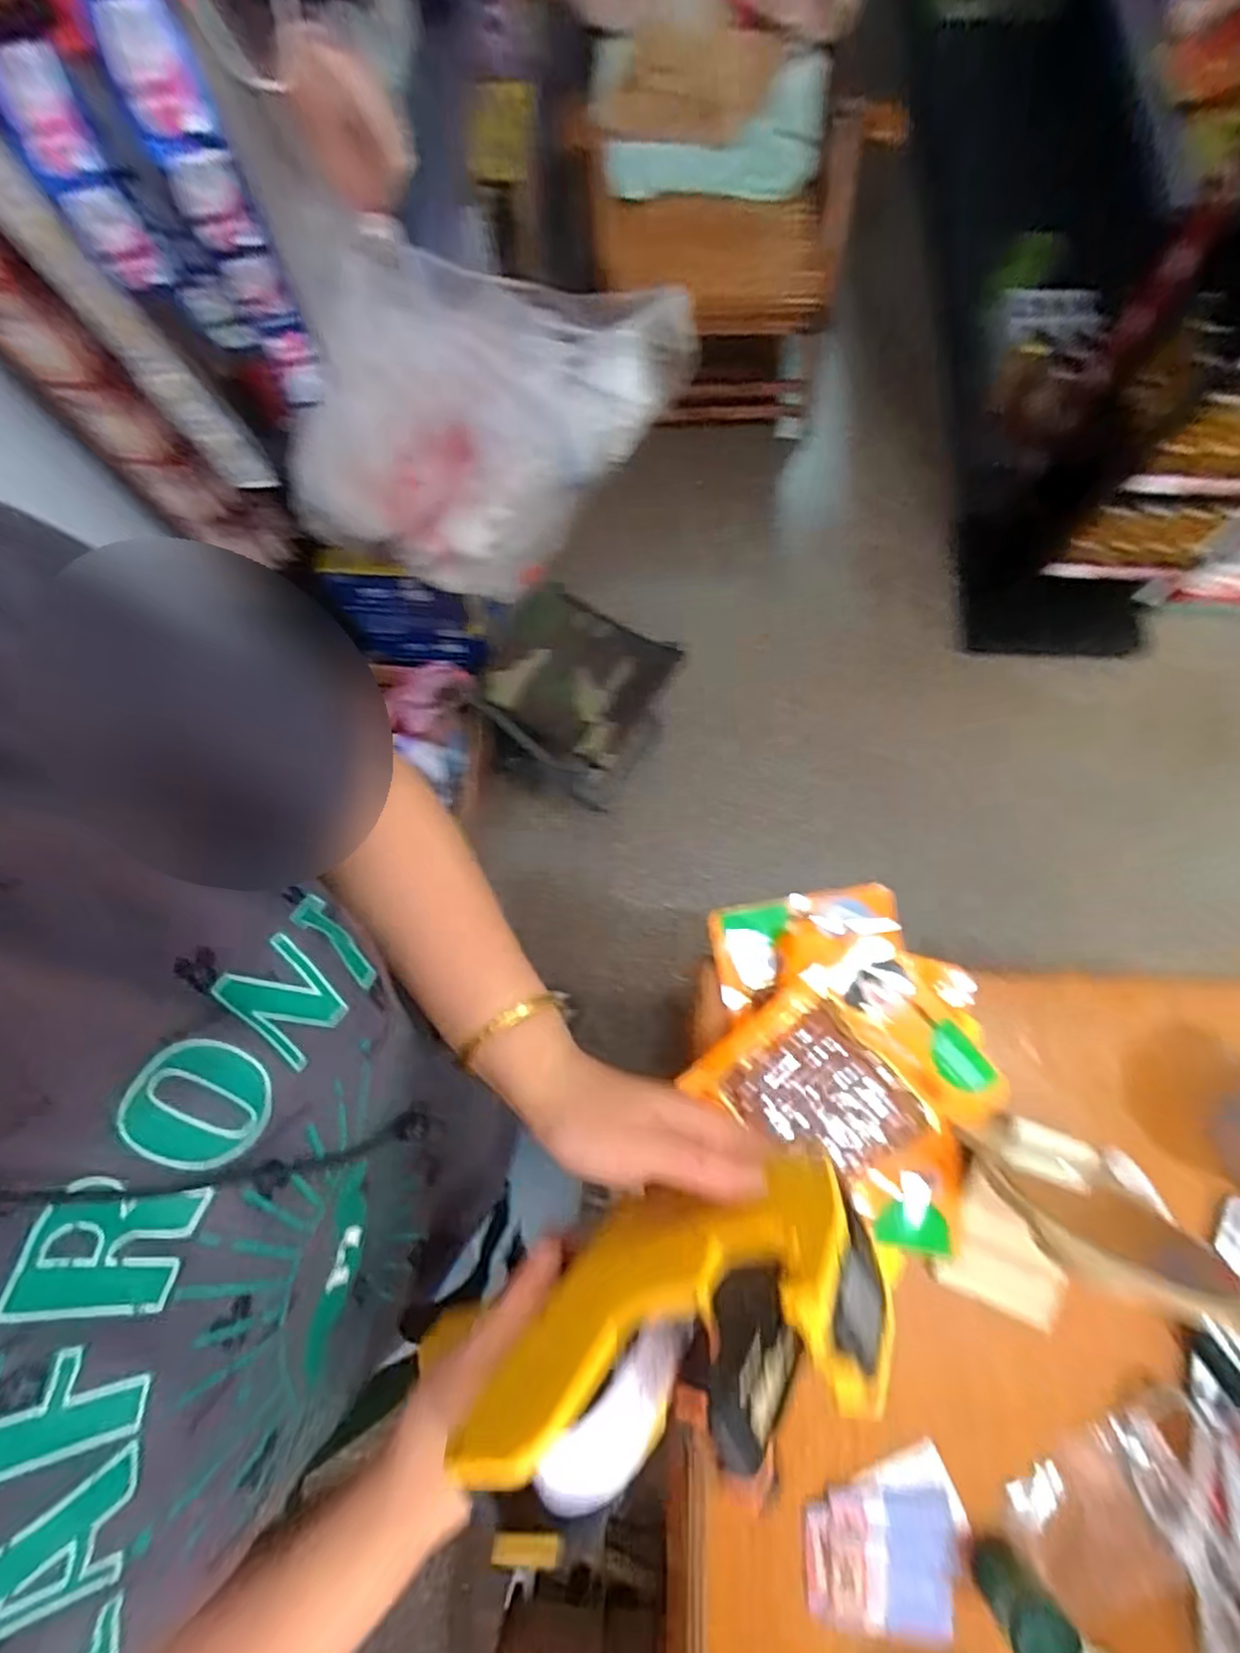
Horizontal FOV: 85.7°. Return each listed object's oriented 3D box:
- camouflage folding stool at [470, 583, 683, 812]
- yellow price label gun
[{"bbox_3d":[-0.082,-0.228,1.280,0.290,0.276,0.265,26,76,7],"label":"camouflage folding stool"},{"bbox_3d":[0.020,0.195,0.260,0.159,0.100,0.067,-23,76,-6],"label":"yellow price label gun"}]

